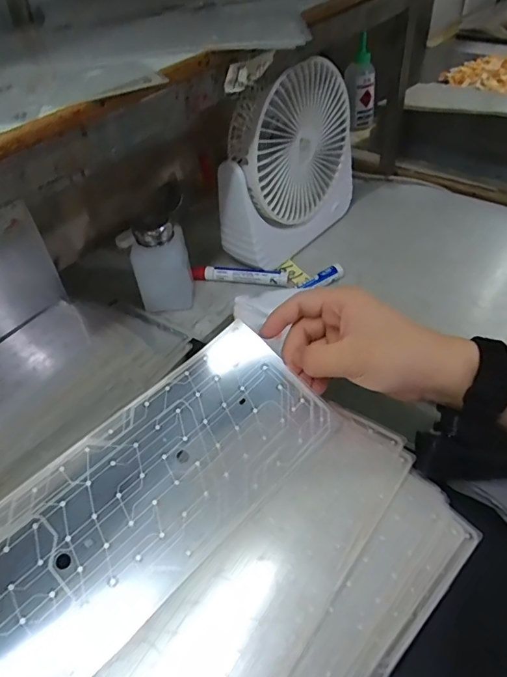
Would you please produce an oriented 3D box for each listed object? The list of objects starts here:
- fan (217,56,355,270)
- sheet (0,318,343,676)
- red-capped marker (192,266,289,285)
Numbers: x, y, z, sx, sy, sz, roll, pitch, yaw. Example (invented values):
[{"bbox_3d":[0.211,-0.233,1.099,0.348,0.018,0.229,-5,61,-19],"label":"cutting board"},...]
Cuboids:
[{"bbox_3d":[0.042,-0.196,0.516,0.075,0.183,0.193,26,52,25],"label":"fan"},{"bbox_3d":[-0.113,0.138,0.273,0.392,0.012,0.111,-39,76,-26],"label":"sheet"},{"bbox_3d":[-0.016,-0.073,0.532,0.111,0.014,0.016,9,45,11],"label":"red-capped marker"}]

